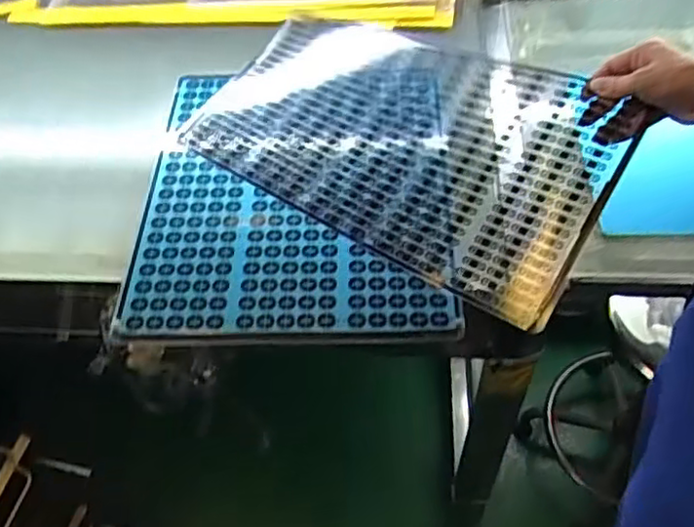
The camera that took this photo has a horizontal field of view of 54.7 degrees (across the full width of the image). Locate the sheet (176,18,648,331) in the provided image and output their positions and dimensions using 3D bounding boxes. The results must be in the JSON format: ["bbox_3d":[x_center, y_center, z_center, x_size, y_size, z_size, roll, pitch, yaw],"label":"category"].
[{"bbox_3d":[0.059,-0.164,0.763,0.494,0.106,0.268,30,60,24],"label":"sheet"}]

